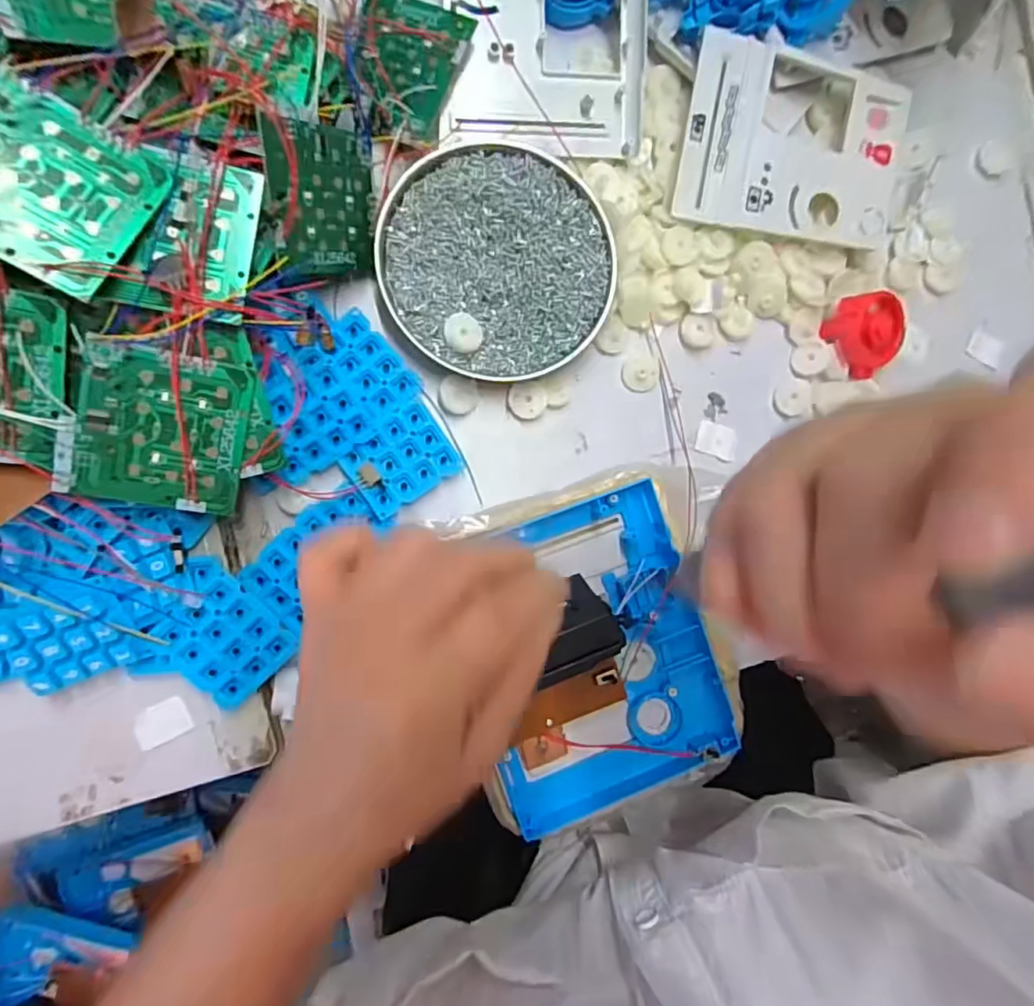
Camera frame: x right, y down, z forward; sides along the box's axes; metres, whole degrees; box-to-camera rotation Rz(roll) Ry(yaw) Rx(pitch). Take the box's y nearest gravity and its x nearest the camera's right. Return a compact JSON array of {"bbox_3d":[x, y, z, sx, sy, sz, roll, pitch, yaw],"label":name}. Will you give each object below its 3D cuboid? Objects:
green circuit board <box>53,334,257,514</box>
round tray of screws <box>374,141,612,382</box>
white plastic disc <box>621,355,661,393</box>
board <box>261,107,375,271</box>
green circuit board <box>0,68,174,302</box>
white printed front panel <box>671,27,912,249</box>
[{"bbox_3d":[-0.166,-0.033,0.264,0.073,0.005,0.072,10,102,-21],"label":"green circuit board"},{"bbox_3d":[-0.011,-0.141,0.338,0.133,0.017,0.128,0,89,-9],"label":"round tray of screws"},{"bbox_3d":[0.079,-0.082,0.363,0.024,0.004,0.023,0,89,-9],"label":"white plastic disc"},{"bbox_3d":[-0.098,-0.155,0.296,0.004,0.071,0.068,15,118,22],"label":"board"},{"bbox_3d":[-0.188,-0.127,0.228,0.067,0.004,0.070,29,67,-22],"label":"green circuit board"},{"bbox_3d":[0.173,-0.222,0.356,0.144,0.017,0.111,6,88,-9],"label":"white printed front panel"}]

